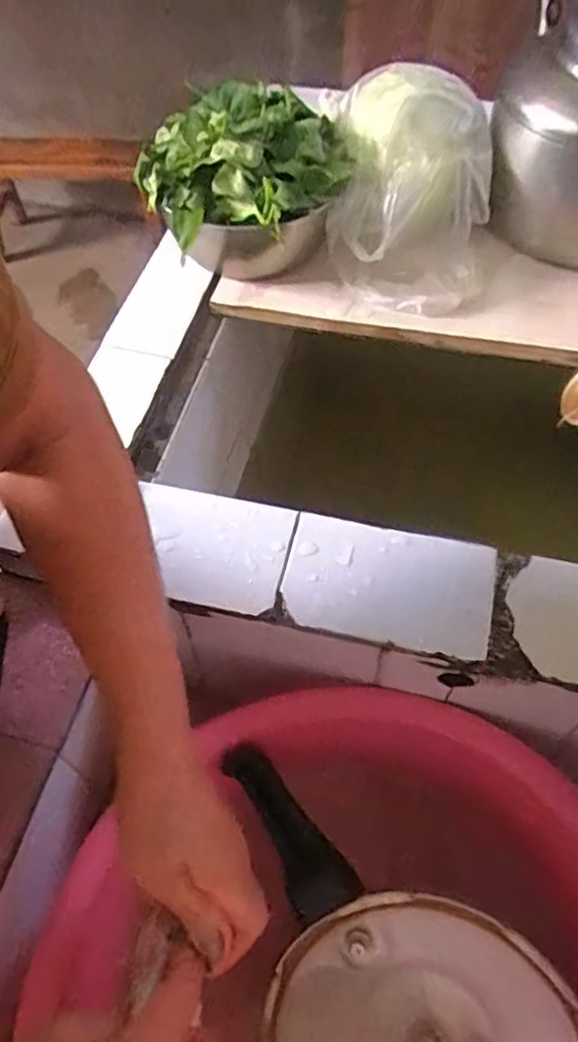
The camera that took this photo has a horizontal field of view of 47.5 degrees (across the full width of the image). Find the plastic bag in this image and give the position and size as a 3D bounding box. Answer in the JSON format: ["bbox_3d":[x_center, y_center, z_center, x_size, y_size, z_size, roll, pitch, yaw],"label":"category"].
[{"bbox_3d":[0.115,-0.319,0.628,0.154,0.137,0.200,5,57,5],"label":"plastic bag"}]

